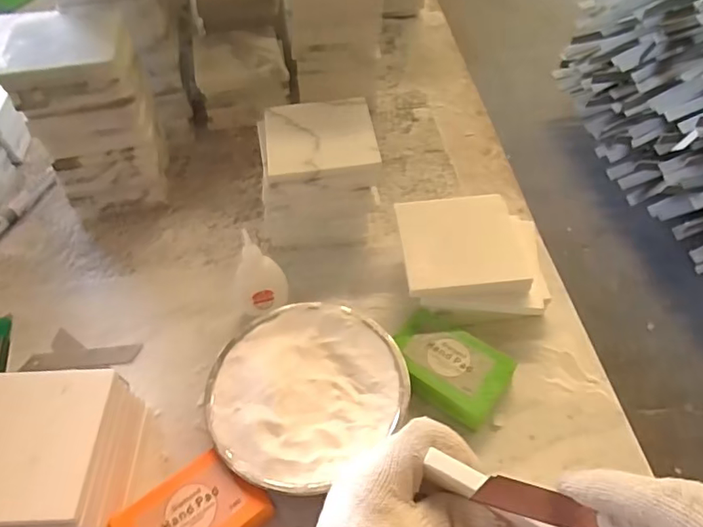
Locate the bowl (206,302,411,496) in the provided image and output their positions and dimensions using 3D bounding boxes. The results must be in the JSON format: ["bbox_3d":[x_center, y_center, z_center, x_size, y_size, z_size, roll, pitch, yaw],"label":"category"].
[{"bbox_3d":[-0.037,0.101,0.416,0.144,0.050,0.139,0,52,0],"label":"bowl"}]

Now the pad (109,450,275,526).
[{"bbox_3d":[-0.107,0.177,0.364,0.093,0.037,0.060,-28,57,-20],"label":"pad"}]

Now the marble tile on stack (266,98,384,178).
[{"bbox_3d":[-0.029,-0.119,0.489,0.099,0.005,0.102,-5,52,-4],"label":"marble tile on stack"}]

